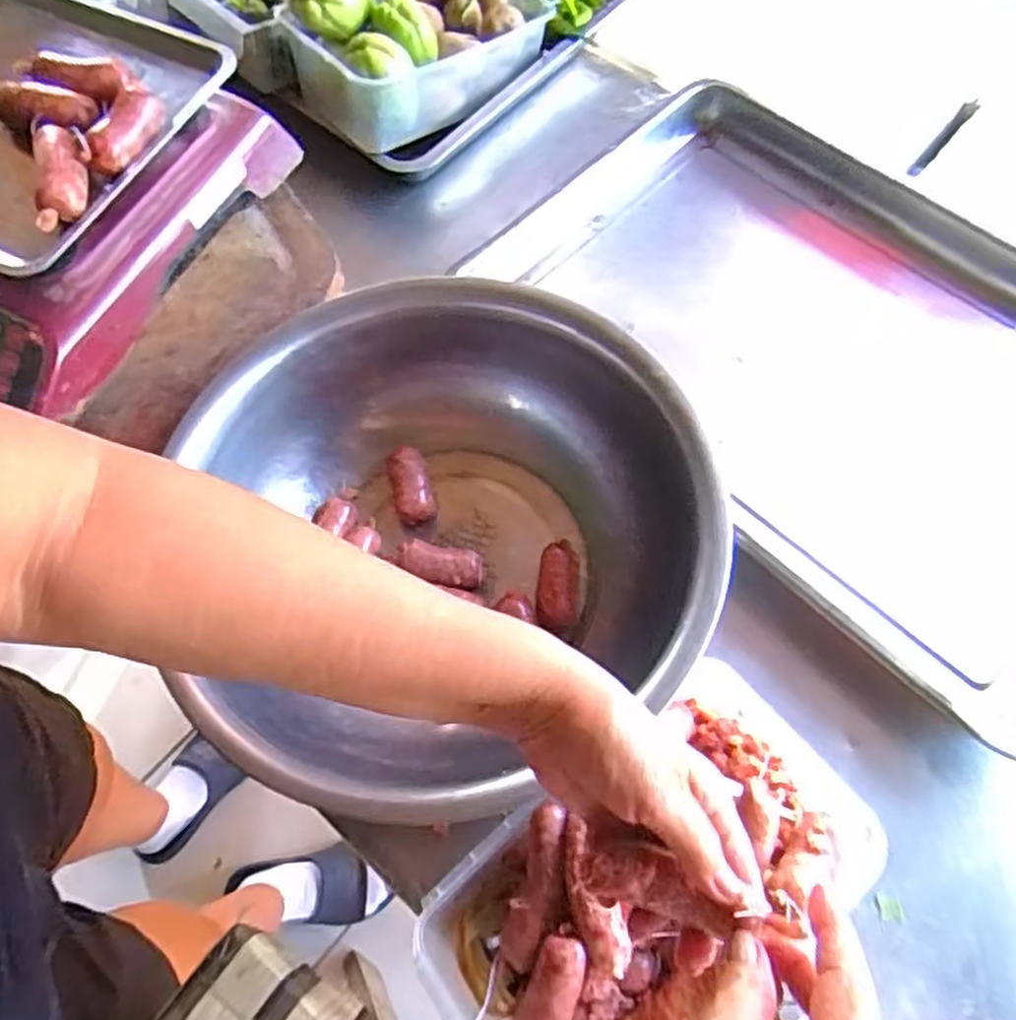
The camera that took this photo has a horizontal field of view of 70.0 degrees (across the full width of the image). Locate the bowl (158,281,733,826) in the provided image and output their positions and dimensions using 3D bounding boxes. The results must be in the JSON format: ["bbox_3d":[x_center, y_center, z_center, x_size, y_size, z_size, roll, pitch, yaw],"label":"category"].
[{"bbox_3d":[-0.037,0.024,0.539,0.343,0.146,0.364,-9,67,-1],"label":"bowl"}]

